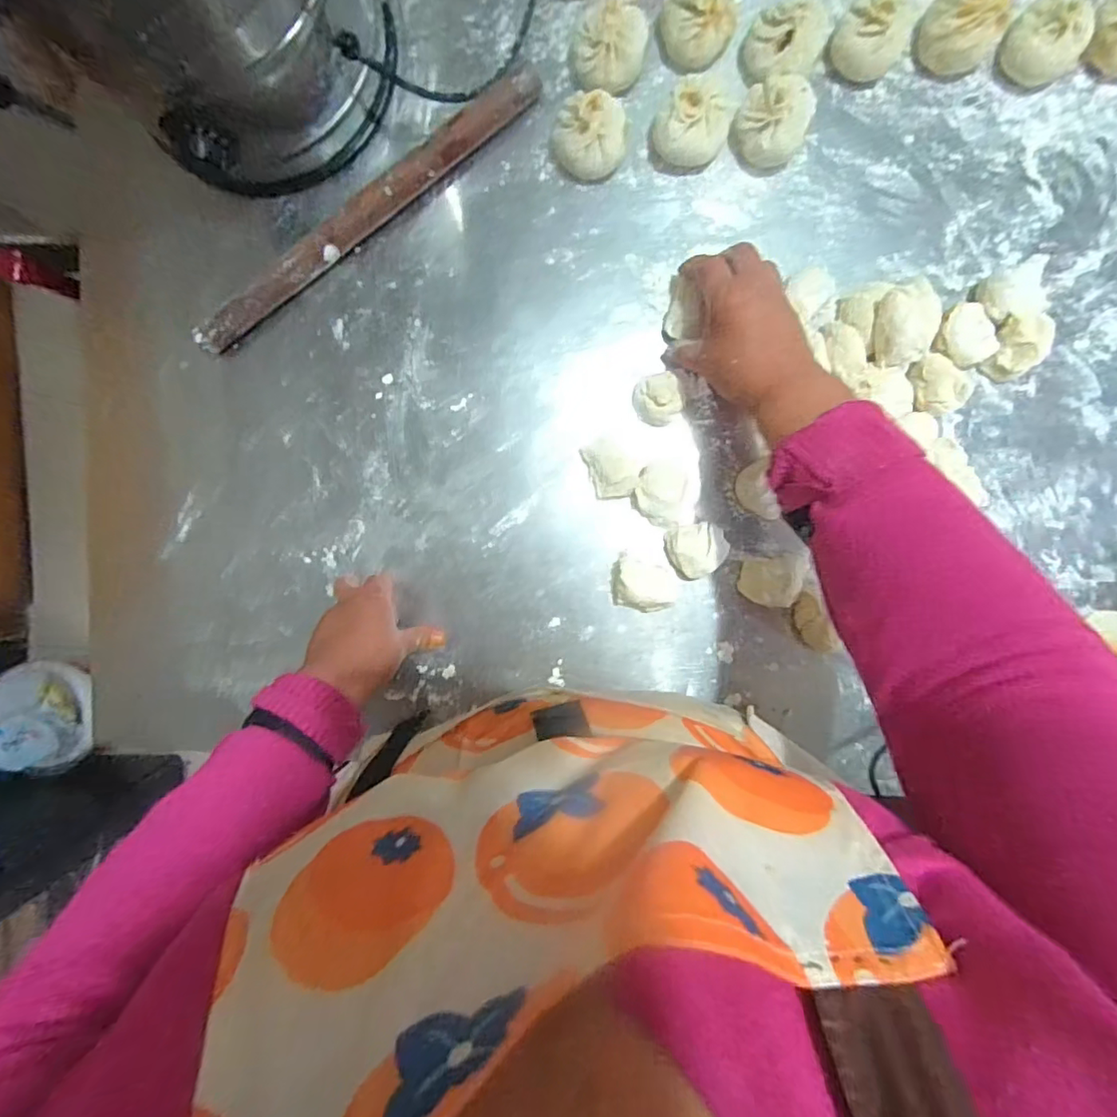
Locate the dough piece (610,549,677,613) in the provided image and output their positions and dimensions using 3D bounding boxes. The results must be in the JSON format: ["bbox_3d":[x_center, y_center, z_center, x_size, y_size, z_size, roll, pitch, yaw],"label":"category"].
[{"bbox_3d":[0.079,0.024,0.504,0.059,0.026,0.049,10,95,3],"label":"dough piece"}]

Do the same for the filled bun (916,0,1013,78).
[{"bbox_3d":[0.324,-0.429,0.452,0.054,0.046,0.056,0,95,4],"label":"filled bun"}]

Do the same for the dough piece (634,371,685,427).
[{"bbox_3d":[0.089,-0.142,0.497,0.040,0.020,0.044,-11,94,4],"label":"dough piece"}]

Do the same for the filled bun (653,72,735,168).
[{"bbox_3d":[0.115,-0.368,0.470,0.055,0.033,0.067,35,96,0],"label":"filled bun"}]

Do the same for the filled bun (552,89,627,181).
[{"bbox_3d":[0.026,-0.361,0.477,0.059,0.038,0.055,13,95,3],"label":"filled bun"}]

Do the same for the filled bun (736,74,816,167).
[{"bbox_3d":[0.179,-0.365,0.467,0.057,0.044,0.055,0,95,4],"label":"filled bun"}]

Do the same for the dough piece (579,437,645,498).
[{"bbox_3d":[0.050,-0.083,0.502,0.044,0.019,0.055,-21,93,5],"label":"dough piece"}]

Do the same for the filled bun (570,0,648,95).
[{"bbox_3d":[0.043,-0.430,0.470,0.058,0.037,0.061,0,95,4],"label":"filled bun"}]

